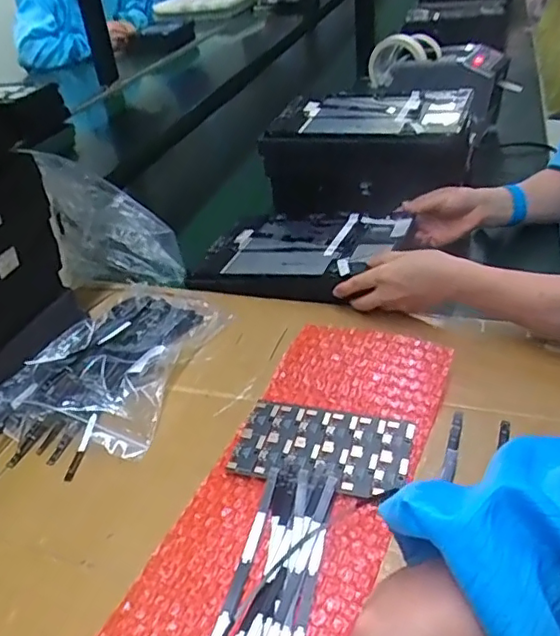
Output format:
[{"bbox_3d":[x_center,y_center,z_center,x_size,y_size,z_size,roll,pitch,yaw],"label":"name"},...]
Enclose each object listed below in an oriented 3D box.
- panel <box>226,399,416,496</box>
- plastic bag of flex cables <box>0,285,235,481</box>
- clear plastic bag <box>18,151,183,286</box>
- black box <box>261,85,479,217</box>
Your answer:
[{"bbox_3d":[0.032,0.099,0.459,0.132,0.008,0.076,7,38,18],"label":"panel"},{"bbox_3d":[-0.152,0.036,0.557,0.144,0.036,0.245,8,38,19],"label":"plastic bag of flex cables"},{"bbox_3d":[-0.191,-0.102,0.657,0.161,0.148,0.039,-3,36,5],"label":"clear plastic bag"},{"bbox_3d":[0.119,-0.219,0.791,0.252,0.118,0.163,9,38,20],"label":"black box"}]

